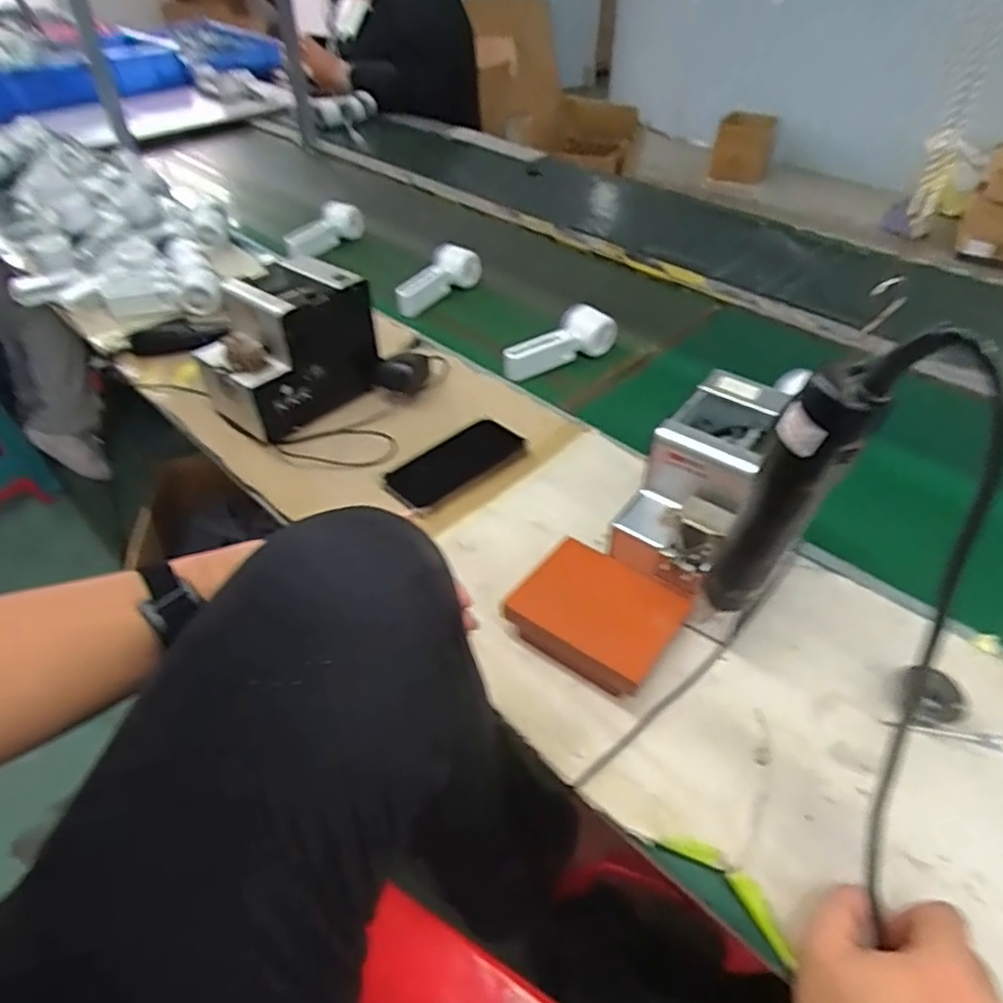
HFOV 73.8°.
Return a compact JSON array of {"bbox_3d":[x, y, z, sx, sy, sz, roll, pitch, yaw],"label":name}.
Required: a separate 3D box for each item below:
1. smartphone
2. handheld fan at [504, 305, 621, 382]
[{"bbox_3d":[-0.050,-0.046,0.743,0.072,0.012,0.155,32,52,32],"label":"smartphone"},{"bbox_3d":[0.073,-0.212,0.900,0.165,0.061,0.043,-26,48,-12],"label":"handheld fan"}]

